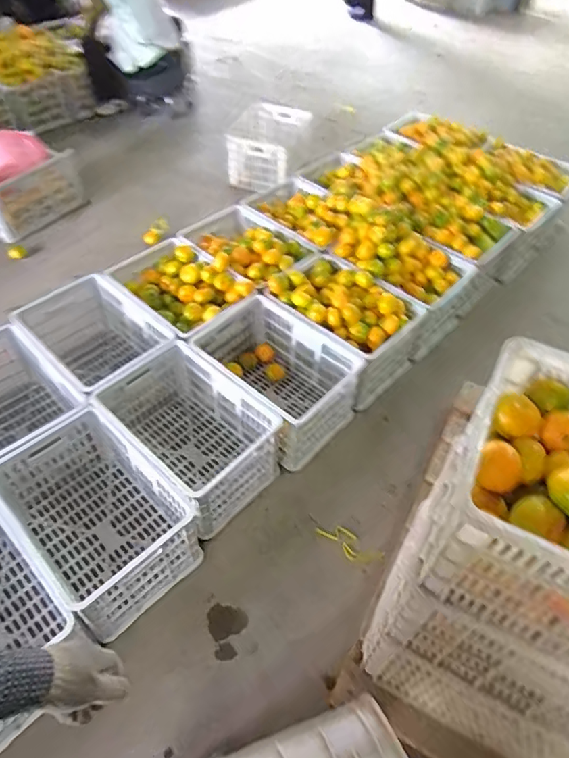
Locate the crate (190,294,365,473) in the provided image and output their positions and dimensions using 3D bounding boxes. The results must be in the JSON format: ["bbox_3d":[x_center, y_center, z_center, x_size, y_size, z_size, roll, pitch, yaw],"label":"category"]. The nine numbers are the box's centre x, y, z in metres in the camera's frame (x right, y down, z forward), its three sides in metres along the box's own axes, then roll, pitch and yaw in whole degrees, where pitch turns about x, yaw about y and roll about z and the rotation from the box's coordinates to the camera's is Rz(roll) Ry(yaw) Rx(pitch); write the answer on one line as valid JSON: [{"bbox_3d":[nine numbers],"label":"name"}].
[{"bbox_3d":[-0.024,-0.001,1.761,0.368,0.267,0.521,-36,60,-26],"label":"crate"}]

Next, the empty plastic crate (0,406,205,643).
[{"bbox_3d":[-0.525,0.390,1.413,0.367,0.263,0.505,-37,61,-27],"label":"empty plastic crate"}]

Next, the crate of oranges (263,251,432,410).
[{"bbox_3d":[0.218,-0.216,1.891,0.363,0.313,0.502,-36,60,-26],"label":"crate of oranges"}]

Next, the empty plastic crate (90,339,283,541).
[{"bbox_3d":[-0.301,0.160,1.598,0.359,0.244,0.546,-37,61,-27],"label":"empty plastic crate"}]

